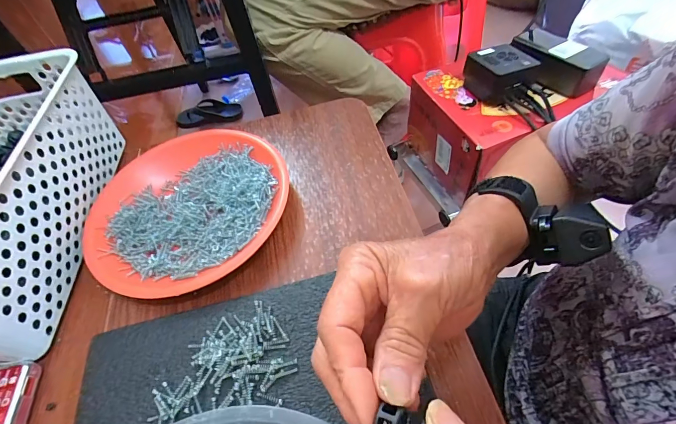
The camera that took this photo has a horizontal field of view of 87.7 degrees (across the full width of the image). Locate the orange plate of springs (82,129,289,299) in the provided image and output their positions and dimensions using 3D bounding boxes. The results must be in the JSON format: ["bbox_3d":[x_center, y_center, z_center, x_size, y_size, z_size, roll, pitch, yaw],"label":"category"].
[{"bbox_3d":[-0.147,-0.010,0.349,0.181,0.031,0.193,-3,54,5],"label":"orange plate of springs"}]

